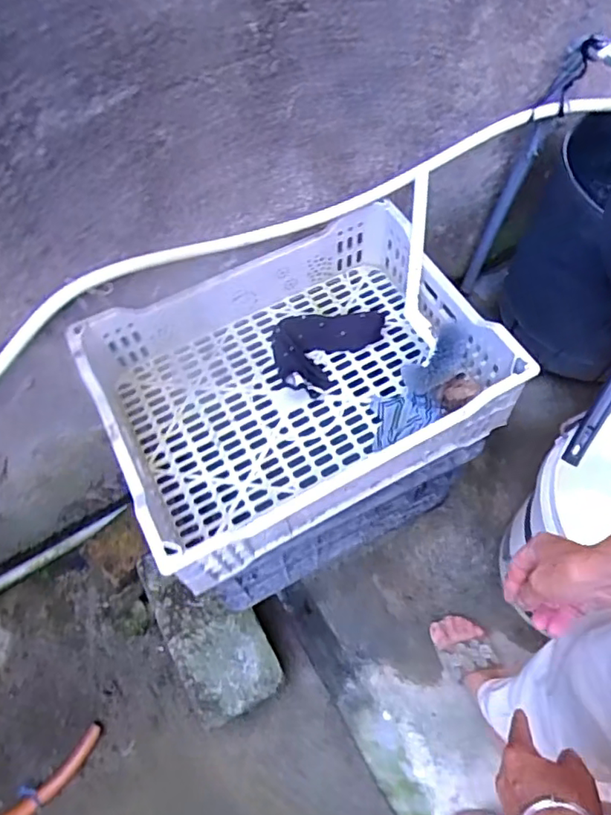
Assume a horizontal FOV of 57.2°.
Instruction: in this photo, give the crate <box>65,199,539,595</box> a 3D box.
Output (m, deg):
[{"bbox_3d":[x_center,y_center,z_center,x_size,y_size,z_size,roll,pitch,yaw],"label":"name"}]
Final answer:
[{"bbox_3d":[-0.015,-0.046,0.821,0.529,0.151,0.397,-27,66,-9],"label":"crate"}]

